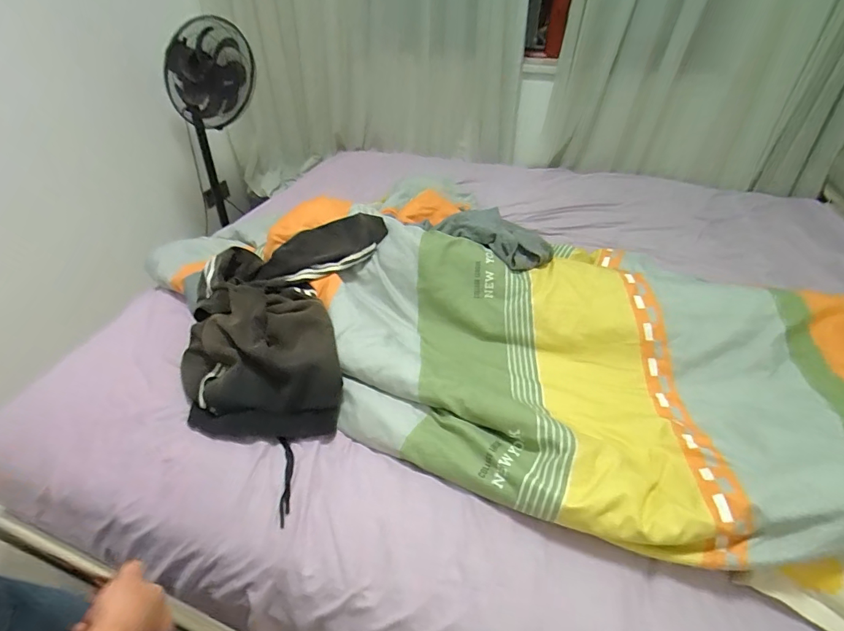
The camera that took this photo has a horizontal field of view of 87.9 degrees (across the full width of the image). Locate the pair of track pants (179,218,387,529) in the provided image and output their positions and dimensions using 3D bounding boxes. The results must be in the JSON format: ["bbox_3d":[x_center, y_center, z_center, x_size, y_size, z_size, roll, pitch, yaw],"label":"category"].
[{"bbox_3d":[-0.337,0.033,0.933,0.410,0.196,0.630,4,39,5],"label":"pair of track pants"}]

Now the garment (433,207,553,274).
[{"bbox_3d":[0.180,-0.205,1.109,0.306,0.066,0.155,18,43,21],"label":"garment"}]

